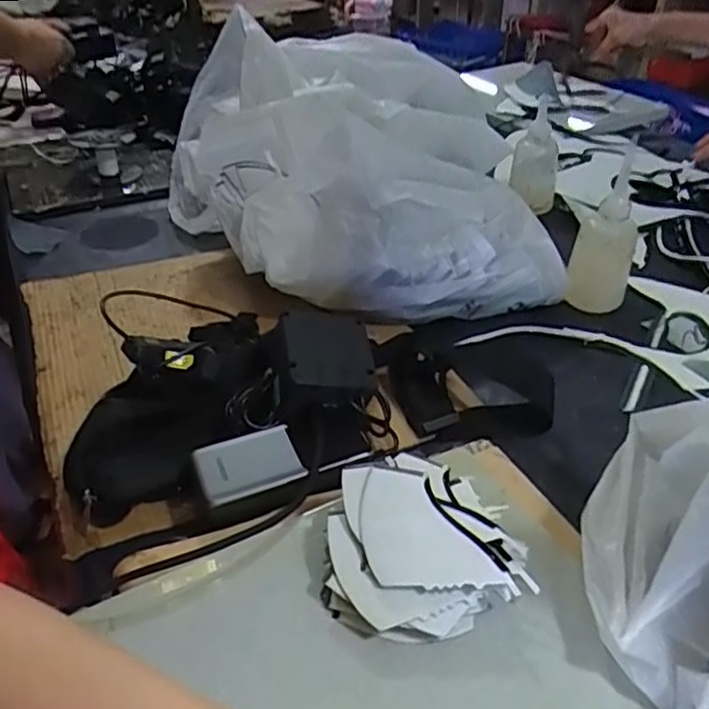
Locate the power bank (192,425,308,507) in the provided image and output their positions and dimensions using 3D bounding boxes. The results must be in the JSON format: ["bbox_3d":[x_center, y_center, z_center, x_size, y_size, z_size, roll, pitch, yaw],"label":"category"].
[{"bbox_3d":[-0.075,0.077,0.461,0.069,0.009,0.049,-15,41,-22],"label":"power bank"}]

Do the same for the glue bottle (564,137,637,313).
[{"bbox_3d":[0.262,-0.122,0.676,0.061,0.155,0.057,14,40,21],"label":"glue bottle"}]

